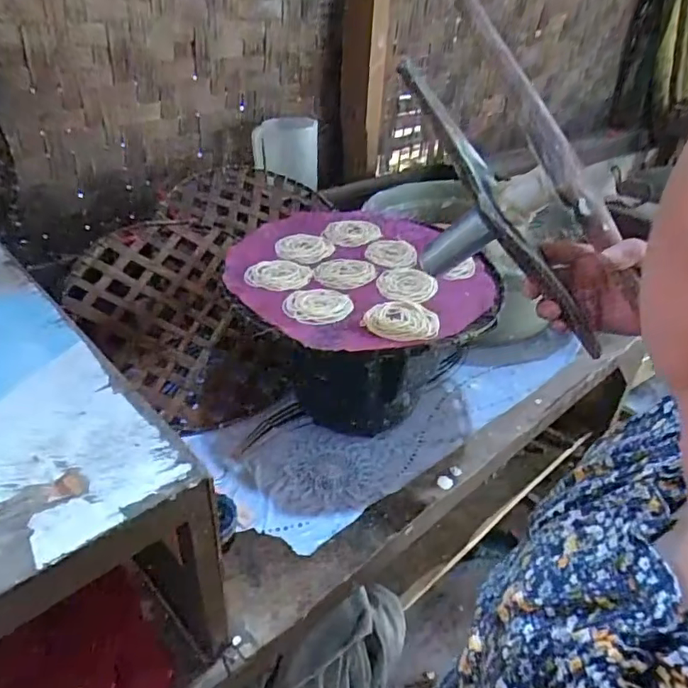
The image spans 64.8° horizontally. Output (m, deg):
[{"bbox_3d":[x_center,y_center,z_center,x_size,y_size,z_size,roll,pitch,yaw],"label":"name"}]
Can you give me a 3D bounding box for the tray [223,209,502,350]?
[{"bbox_3d":[0.019,-0.095,0.701,0.318,0.020,0.345,1,34,-1],"label":"tray"}]

